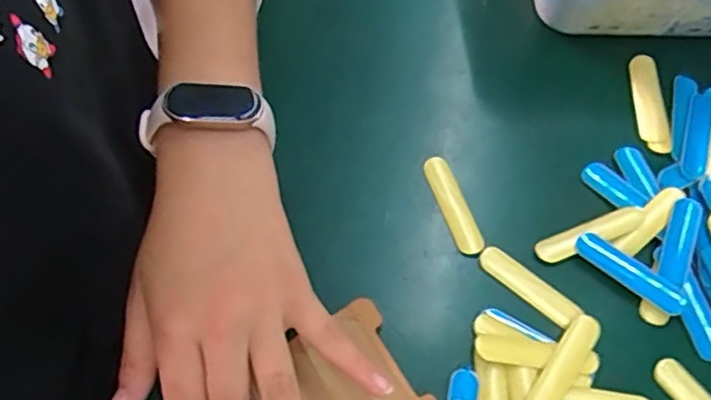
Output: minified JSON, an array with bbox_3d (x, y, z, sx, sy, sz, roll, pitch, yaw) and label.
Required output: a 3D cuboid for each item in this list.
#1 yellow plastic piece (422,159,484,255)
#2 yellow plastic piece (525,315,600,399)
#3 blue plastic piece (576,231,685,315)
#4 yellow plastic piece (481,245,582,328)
[{"bbox_3d":[0.055,0.003,0.373,0.015,0.004,0.062,-18,66,-9],"label":"yellow plastic piece"},{"bbox_3d":[0.104,0.085,0.332,0.016,0.007,0.064,35,69,15],"label":"yellow plastic piece"},{"bbox_3d":[0.146,0.038,0.349,0.061,0.006,0.014,35,69,15],"label":"blue plastic piece"},{"bbox_3d":[0.093,0.046,0.355,0.057,0.004,0.016,36,69,15],"label":"yellow plastic piece"}]

